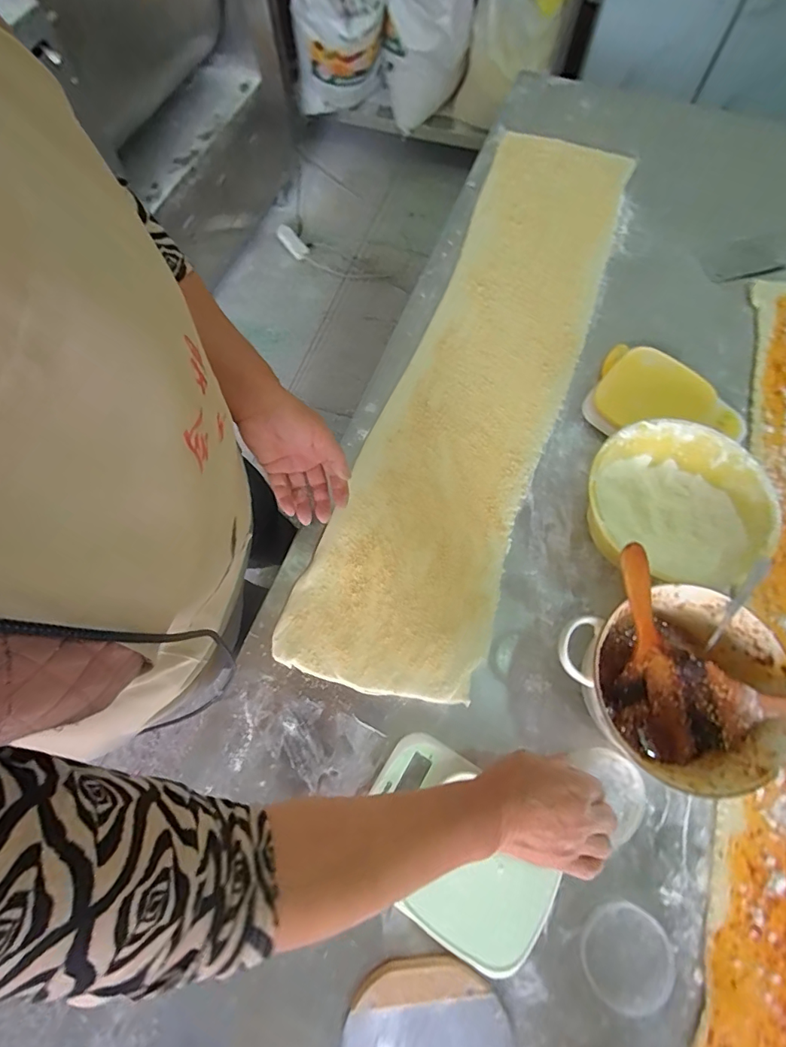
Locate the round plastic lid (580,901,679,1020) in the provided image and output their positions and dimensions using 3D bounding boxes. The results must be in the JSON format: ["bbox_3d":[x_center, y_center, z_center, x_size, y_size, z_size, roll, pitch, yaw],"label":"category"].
[{"bbox_3d":[0.226,0.417,0.461,0.083,0.010,0.081,0,69,0],"label":"round plastic lid"}]

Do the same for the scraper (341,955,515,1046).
[{"bbox_3d":[0.030,0.473,0.439,0.153,0.021,0.114,-4,69,-1],"label":"scraper"}]

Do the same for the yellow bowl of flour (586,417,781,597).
[{"bbox_3d":[0.329,-0.017,0.584,0.194,0.093,0.185,0,69,0],"label":"yellow bowl of flour"}]

